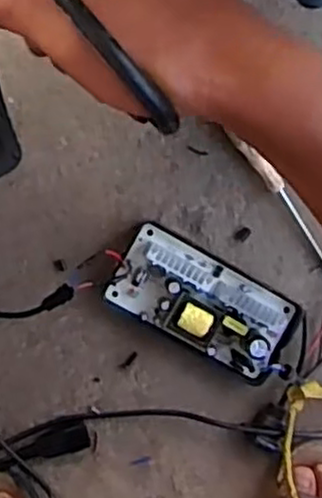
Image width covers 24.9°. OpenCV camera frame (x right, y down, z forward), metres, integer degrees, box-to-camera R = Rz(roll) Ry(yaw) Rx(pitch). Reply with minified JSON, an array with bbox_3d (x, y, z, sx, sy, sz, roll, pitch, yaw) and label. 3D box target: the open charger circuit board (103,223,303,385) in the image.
[{"bbox_3d":[0.040,0.050,0.660,0.172,0.042,0.087,30,91,-4],"label":"open charger circuit board"}]

